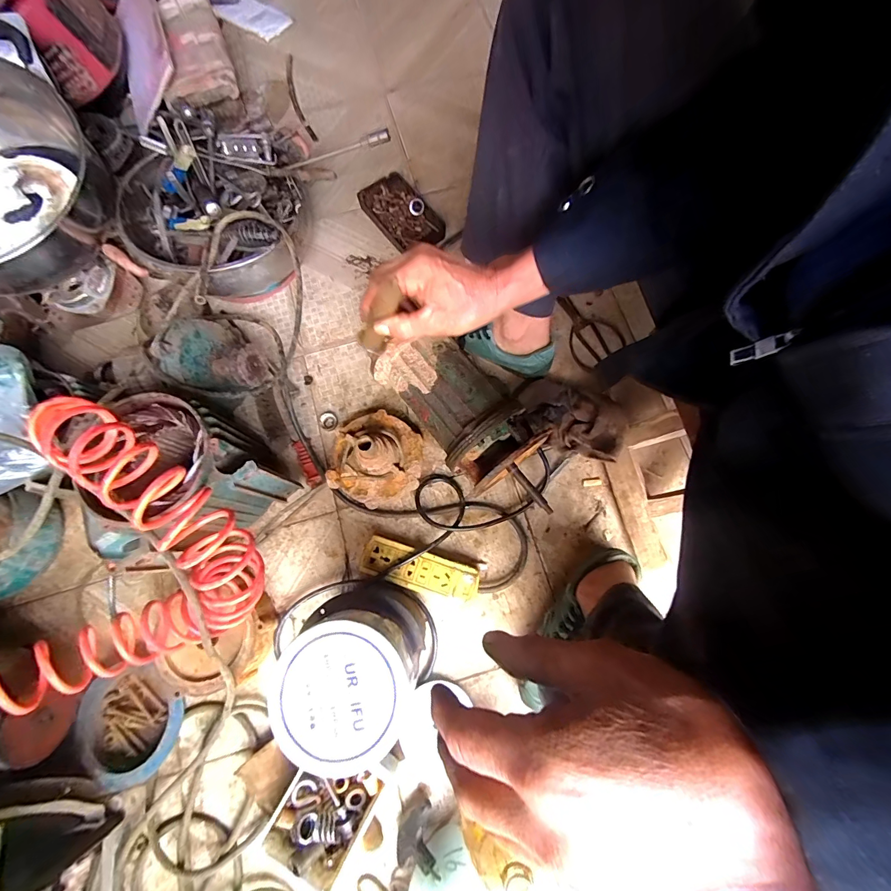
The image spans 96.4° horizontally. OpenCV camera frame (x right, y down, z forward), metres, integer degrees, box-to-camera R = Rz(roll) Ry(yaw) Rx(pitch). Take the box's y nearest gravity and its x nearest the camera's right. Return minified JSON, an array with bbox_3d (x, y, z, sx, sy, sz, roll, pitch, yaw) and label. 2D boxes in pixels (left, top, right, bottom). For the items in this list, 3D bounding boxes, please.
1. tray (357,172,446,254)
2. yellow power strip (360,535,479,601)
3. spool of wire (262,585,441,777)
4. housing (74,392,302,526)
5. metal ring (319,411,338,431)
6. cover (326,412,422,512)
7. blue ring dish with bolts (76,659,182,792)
[{"bbox_3d":[-0.089,-0.460,0.784,0.112,0.031,0.179,-33,76,-7],"label":"tray"},{"bbox_3d":[-0.040,0.193,0.619,0.177,0.029,0.057,18,76,6],"label":"yellow power strip"},{"bbox_3d":[-0.096,0.223,0.394,0.140,0.093,0.133,-28,77,-7],"label":"spool of wire"},{"bbox_3d":[-0.338,0.026,0.580,0.173,0.207,0.162,-25,76,-6],"label":"housing"},{"bbox_3d":[-0.204,-0.043,0.696,0.030,0.007,0.036,-21,75,-4],"label":"metal ring"},{"bbox_3d":[-0.113,0.011,0.624,0.147,0.122,0.144,-24,75,-5],"label":"cover"},{"bbox_3d":[-0.445,0.390,0.556,0.149,0.054,0.137,0,74,1],"label":"blue ring dish with bolts"}]

